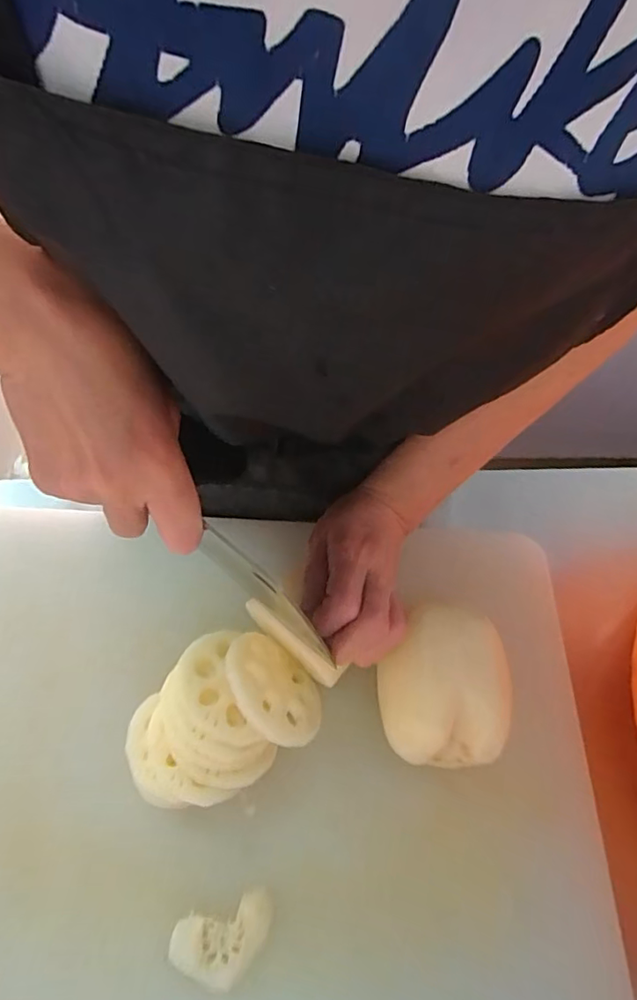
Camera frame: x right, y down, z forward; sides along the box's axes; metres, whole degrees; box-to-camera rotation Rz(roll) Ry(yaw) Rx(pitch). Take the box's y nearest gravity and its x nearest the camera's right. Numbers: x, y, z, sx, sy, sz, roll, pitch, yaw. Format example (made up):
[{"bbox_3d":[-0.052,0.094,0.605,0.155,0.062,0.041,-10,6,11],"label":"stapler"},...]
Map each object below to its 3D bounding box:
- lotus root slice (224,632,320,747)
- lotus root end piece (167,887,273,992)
[{"bbox_3d":[-0.028,0.117,0.340,0.069,0.009,0.063,28,41,-27],"label":"lotus root slice"},{"bbox_3d":[-0.053,0.239,0.304,0.039,0.004,0.053,39,65,16],"label":"lotus root end piece"}]

